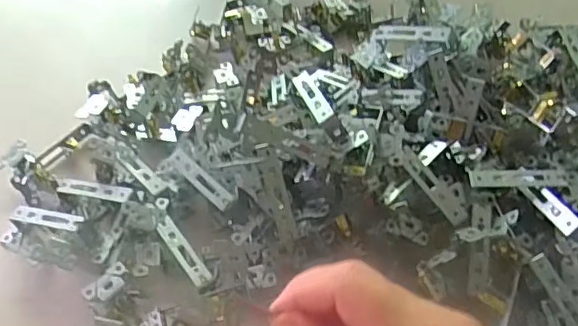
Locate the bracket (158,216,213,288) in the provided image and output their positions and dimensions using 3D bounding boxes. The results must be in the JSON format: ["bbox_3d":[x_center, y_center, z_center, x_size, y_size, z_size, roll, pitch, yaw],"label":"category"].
[{"bbox_3d":[-0.079,0.066,0.419,0.014,0.004,0.067,-29,56,-22],"label":"bracket"}]

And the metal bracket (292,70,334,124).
[{"bbox_3d":[0.018,-0.051,0.426,0.015,0.007,0.069,-12,38,-10],"label":"metal bracket"}]

